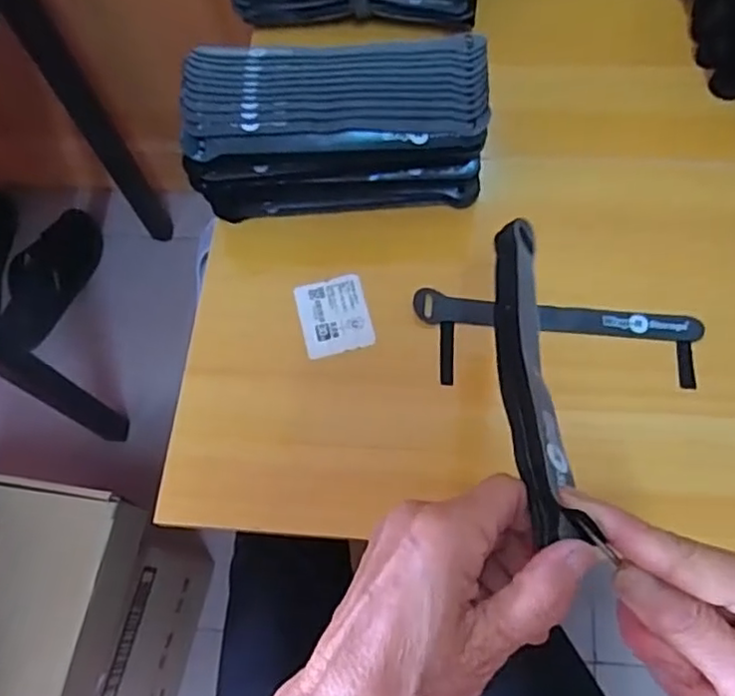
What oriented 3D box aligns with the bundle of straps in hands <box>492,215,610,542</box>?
[{"bbox_3d":[0.075,0.004,0.299,0.025,0.016,0.188,2,46,4],"label":"bundle of straps in hands"}]

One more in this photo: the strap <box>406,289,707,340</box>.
[{"bbox_3d":[0.133,-0.022,0.454,0.194,0.009,0.024,5,69,5],"label":"strap"}]

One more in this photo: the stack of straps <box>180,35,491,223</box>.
[{"bbox_3d":[-0.021,-0.156,0.461,0.203,0.089,0.085,-2,69,2],"label":"stack of straps"}]

